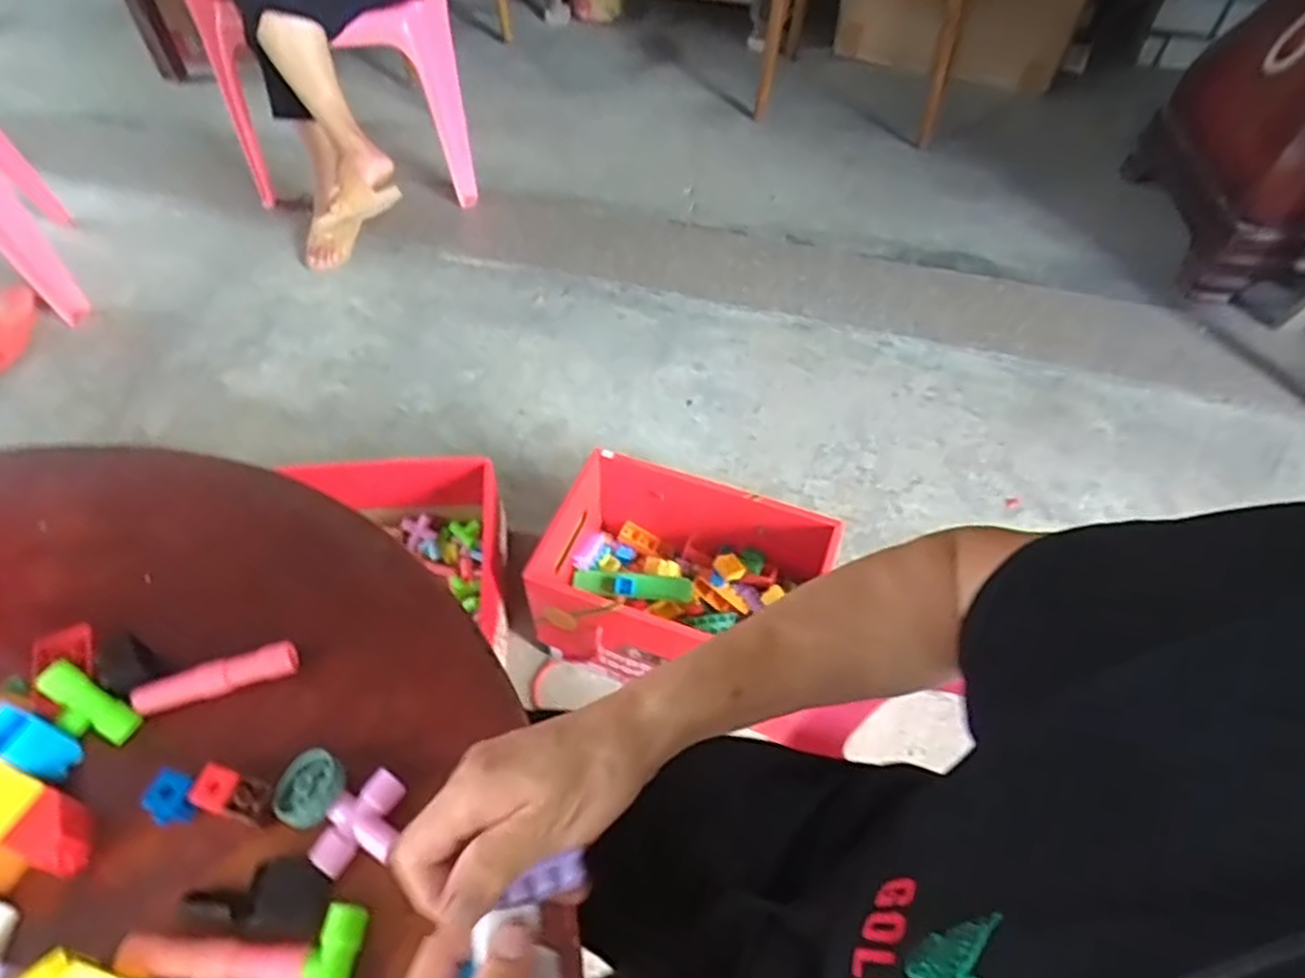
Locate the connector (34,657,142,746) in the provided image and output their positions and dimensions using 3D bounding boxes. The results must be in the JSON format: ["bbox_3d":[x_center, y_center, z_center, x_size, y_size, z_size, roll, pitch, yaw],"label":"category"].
[{"bbox_3d":[-0.340,0.131,0.448,0.060,0.017,0.028,47,56,-15],"label":"connector"}]

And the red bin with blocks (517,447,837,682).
[{"bbox_3d":[0.028,0.132,1.027,0.367,0.179,0.246,18,54,12],"label":"red bin with blocks"}]

